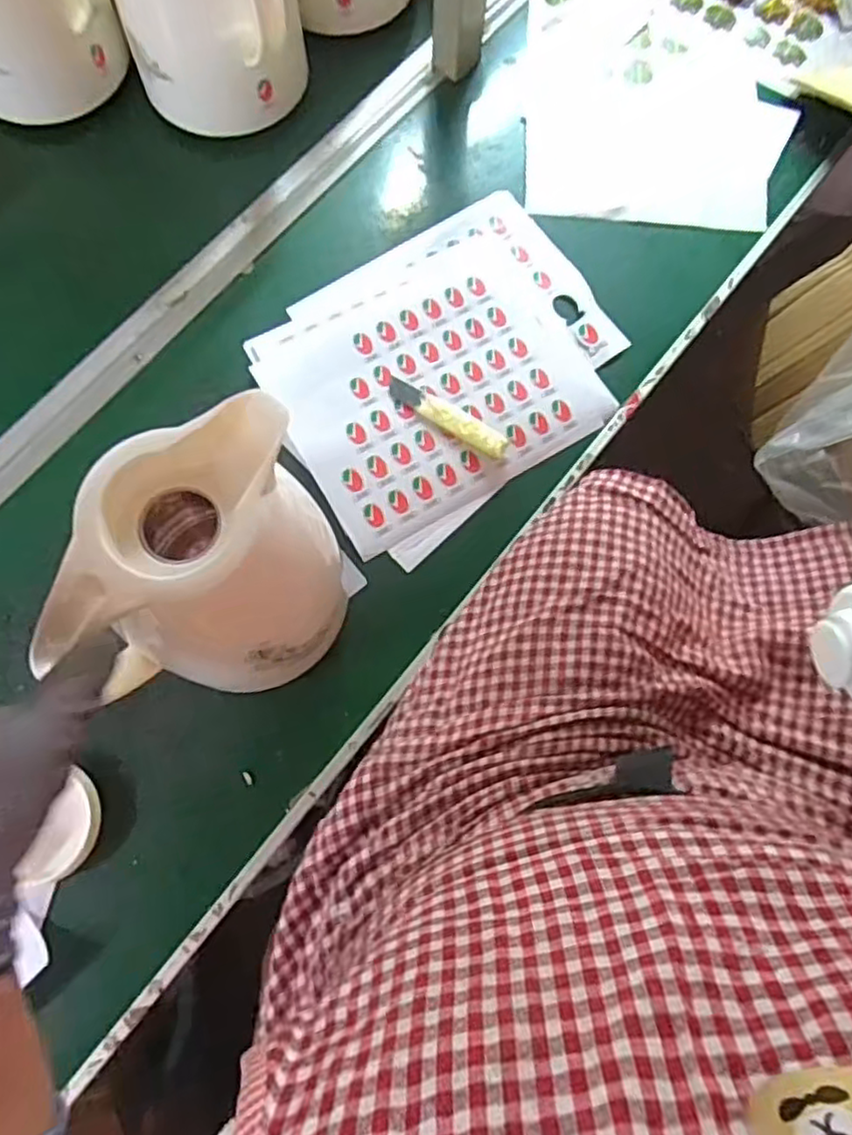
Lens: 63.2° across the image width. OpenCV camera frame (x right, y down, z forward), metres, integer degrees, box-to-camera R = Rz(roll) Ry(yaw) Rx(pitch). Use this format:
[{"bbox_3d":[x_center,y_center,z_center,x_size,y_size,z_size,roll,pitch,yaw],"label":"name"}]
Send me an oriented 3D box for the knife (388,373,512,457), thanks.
[{"bbox_3d":[0.017,-0.120,0.549,0.106,0.008,0.021,32,77,6],"label":"knife"}]

